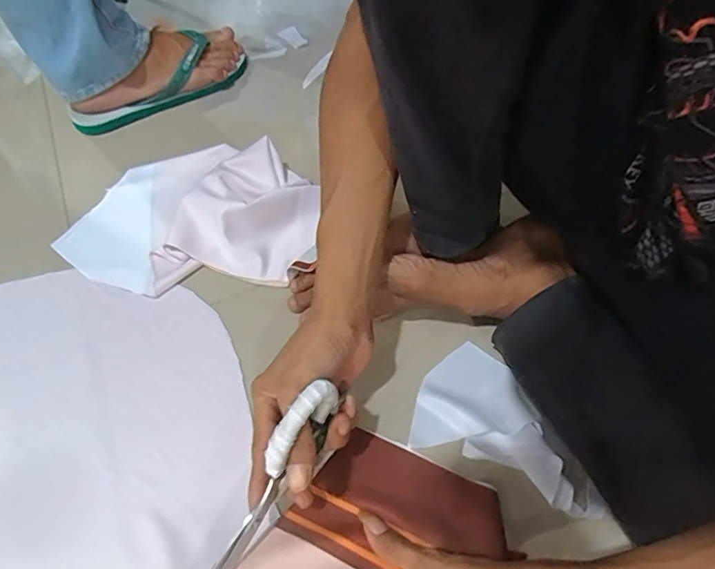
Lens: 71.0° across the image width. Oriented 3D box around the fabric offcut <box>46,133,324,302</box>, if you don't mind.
[{"bbox_3d":[-0.183,-0.084,0.543,0.267,0.048,0.187,-3,54,-1],"label":"fabric offcut"}]

